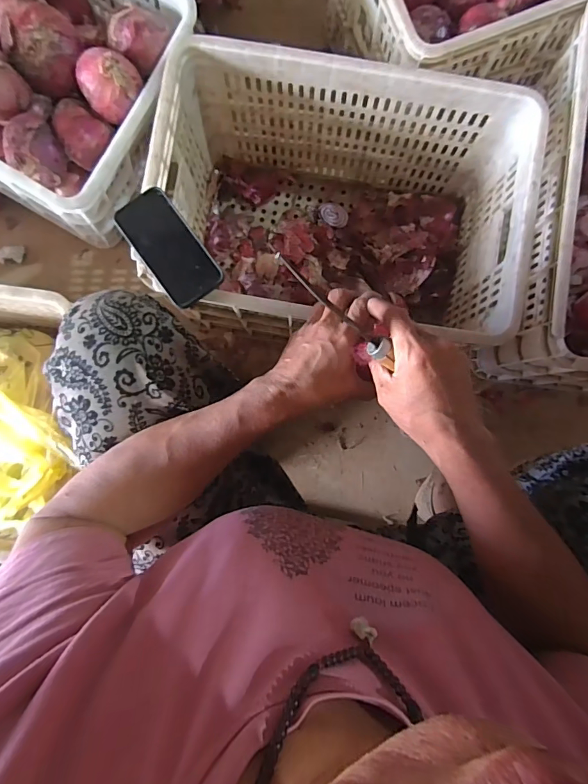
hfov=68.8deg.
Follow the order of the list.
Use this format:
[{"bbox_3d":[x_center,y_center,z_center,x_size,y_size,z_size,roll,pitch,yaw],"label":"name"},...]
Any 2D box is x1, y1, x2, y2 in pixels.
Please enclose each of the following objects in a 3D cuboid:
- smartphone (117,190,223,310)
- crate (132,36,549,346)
[{"bbox_3d":[-0.165,-0.192,0.567,0.074,0.012,0.158,-36,88,-1],"label":"smartphone"},{"bbox_3d":[0.066,-0.274,0.724,0.512,0.294,0.354,8,88,0],"label":"crate"}]

